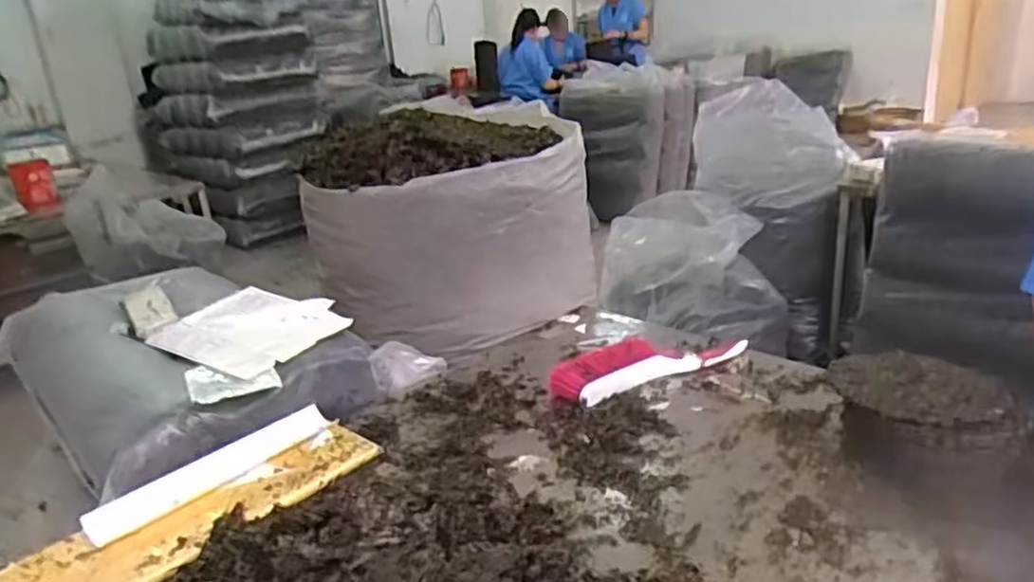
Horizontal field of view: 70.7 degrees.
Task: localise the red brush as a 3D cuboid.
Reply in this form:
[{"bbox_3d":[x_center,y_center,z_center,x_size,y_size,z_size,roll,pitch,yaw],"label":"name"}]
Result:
[{"bbox_3d":[0.221,0.111,1.200,0.361,0.057,0.091,-15,21,-26],"label":"red brush"}]

